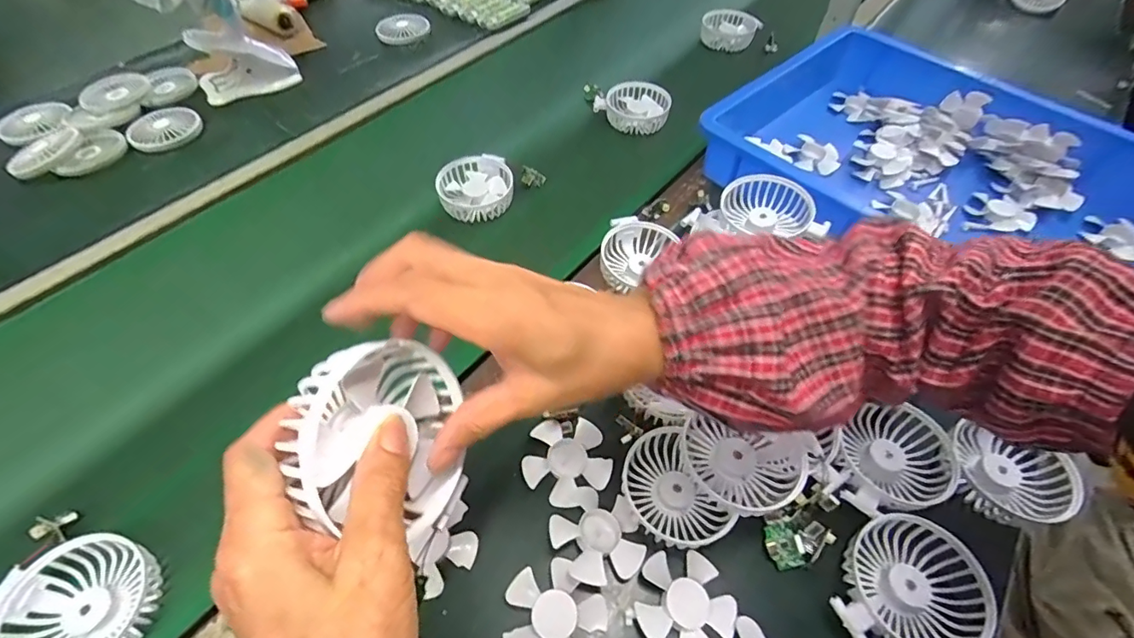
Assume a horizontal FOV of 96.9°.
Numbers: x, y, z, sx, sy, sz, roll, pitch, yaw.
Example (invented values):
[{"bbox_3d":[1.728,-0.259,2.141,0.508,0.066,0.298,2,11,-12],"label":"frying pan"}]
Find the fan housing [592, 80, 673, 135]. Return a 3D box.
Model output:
[{"bbox_3d":[0.097,-0.313,0.739,0.112,0.041,0.077,8,54,8],"label":"fan housing"}]

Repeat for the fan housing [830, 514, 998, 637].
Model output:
[{"bbox_3d":[0.250,0.197,0.361,0.087,0.029,0.099,29,59,21],"label":"fan housing"}]

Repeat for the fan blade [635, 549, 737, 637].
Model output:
[{"bbox_3d":[0.085,0.203,0.360,0.069,0.013,0.069,33,61,24],"label":"fan blade"}]

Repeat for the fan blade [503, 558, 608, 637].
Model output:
[{"bbox_3d":[-0.011,0.209,0.355,0.069,0.008,0.067,25,58,19],"label":"fan blade"}]

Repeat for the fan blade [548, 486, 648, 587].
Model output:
[{"bbox_3d":[0.025,0.162,0.382,0.065,0.013,0.069,-1,53,1],"label":"fan blade"}]

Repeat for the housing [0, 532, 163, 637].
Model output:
[{"bbox_3d":[-0.340,0.197,0.347,0.090,0.029,0.085,21,57,16],"label":"housing"}]

